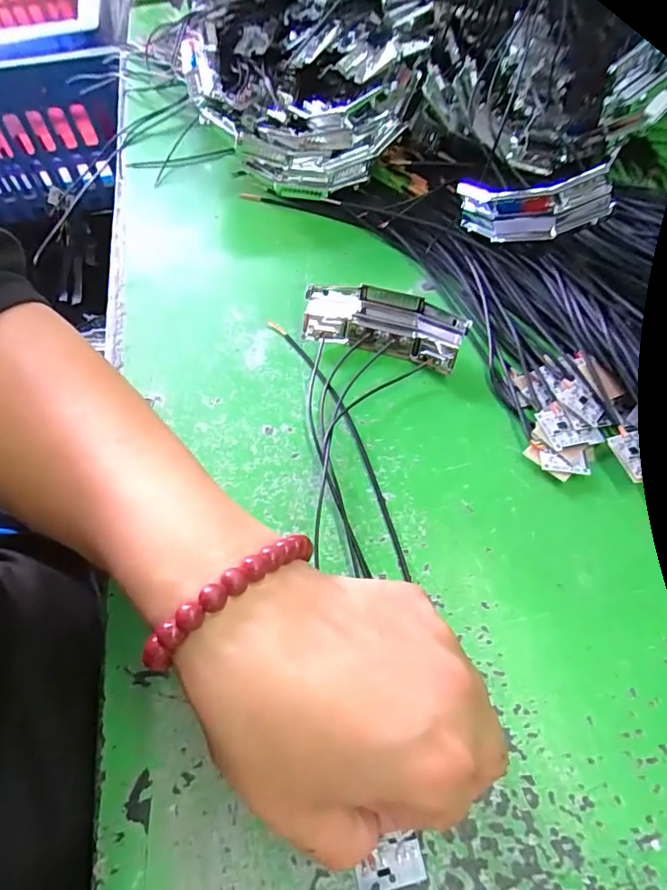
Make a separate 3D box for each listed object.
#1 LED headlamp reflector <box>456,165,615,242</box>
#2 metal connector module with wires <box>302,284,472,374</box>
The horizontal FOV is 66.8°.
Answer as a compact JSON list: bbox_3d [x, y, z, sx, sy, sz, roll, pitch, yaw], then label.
[{"bbox_3d":[0.125,-0.152,0.327,0.093,0.035,0.018,16,57,38],"label":"LED headlamp reflector"},{"bbox_3d":[0.032,-0.074,0.314,0.096,0.025,0.038,16,59,14],"label":"metal connector module with wires"}]

